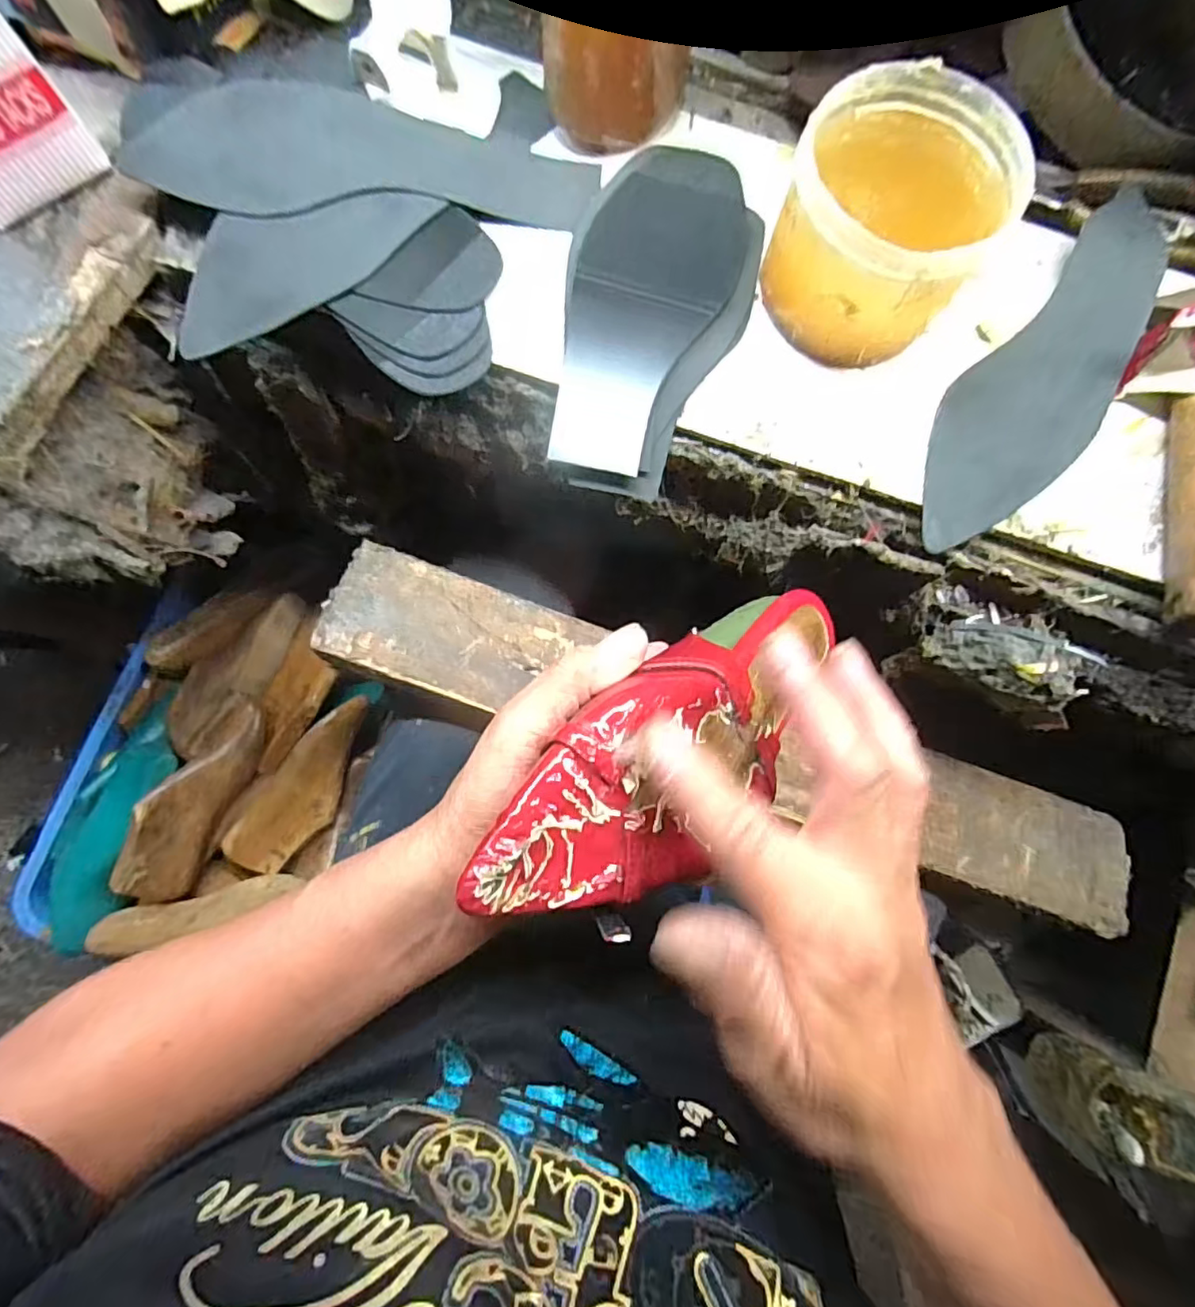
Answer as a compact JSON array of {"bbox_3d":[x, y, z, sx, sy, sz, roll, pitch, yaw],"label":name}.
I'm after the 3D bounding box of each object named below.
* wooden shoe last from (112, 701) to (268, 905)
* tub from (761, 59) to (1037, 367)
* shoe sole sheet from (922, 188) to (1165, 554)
[{"bbox_3d":[-0.436,0.162,0.660,0.076,0.072,0.229,18,82,1],"label":"wooden shoe last"},{"bbox_3d":[0.146,-0.218,0.307,0.099,0.089,0.104,0,82,-1],"label":"tub"},{"bbox_3d":[0.248,-0.148,0.327,0.073,0.016,0.220,39,91,2],"label":"shoe sole sheet"}]

